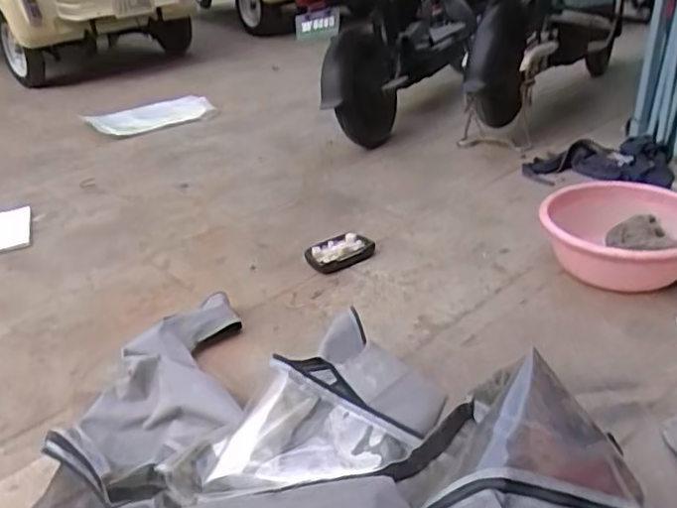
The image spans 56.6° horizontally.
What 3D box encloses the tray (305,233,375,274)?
[{"bbox_3d":[0.004,-0.008,1.575,0.160,0.035,0.105,-21,31,-28],"label":"tray"}]

